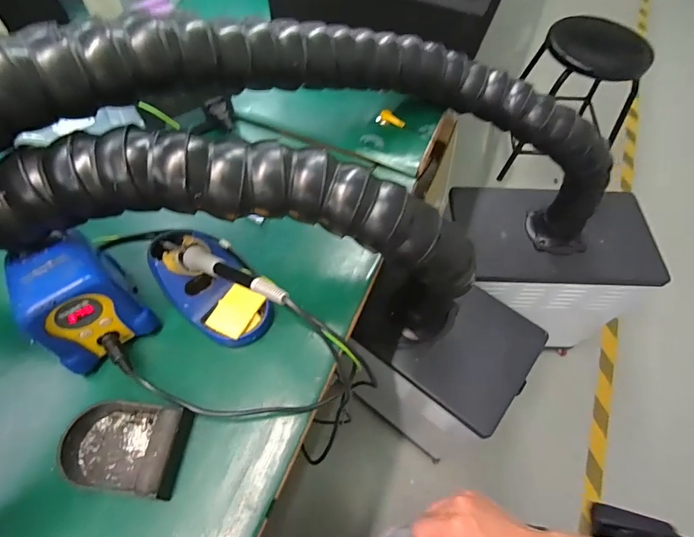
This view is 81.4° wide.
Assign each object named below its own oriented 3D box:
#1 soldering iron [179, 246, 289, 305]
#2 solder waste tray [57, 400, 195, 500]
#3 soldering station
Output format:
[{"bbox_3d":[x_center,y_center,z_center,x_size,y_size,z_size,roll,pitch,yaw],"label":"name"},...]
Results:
[{"bbox_3d":[-0.103,0.005,0.356,0.164,0.019,0.020,17,57,40],"label":"soldering iron"},{"bbox_3d":[-0.205,0.162,0.366,0.103,0.036,0.079,7,60,3],"label":"solder waste tray"},{"bbox_3d":[-0.272,0.026,0.399,0.094,0.109,0.112,-38,67,-21],"label":"soldering station"}]

